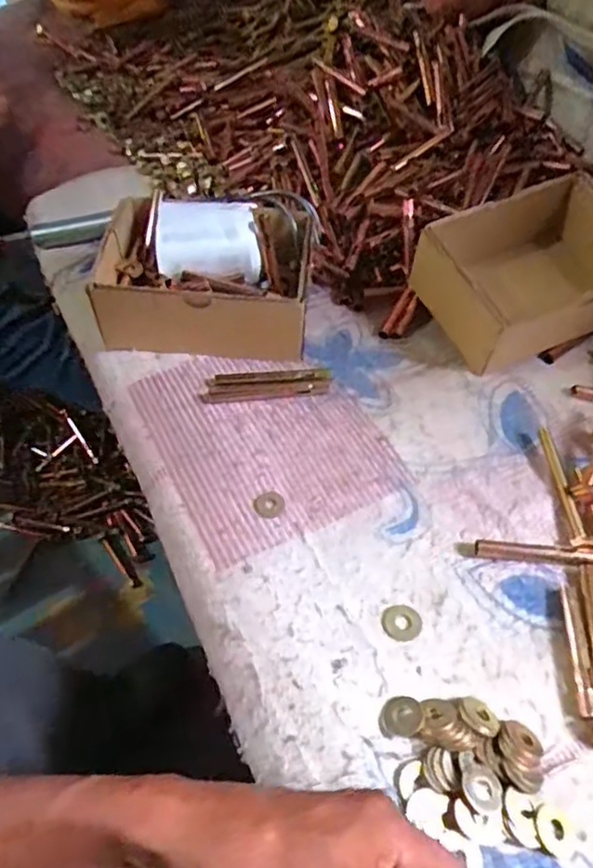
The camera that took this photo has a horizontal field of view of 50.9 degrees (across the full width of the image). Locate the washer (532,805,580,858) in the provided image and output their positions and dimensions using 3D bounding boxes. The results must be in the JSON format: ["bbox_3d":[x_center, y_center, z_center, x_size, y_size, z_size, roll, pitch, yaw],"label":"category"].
[{"bbox_3d":[0.139,0.213,0.335,0.026,0.004,0.023,13,56,-13],"label":"washer"}]

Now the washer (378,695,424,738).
[{"bbox_3d":[0.063,0.167,0.371,0.023,0.004,0.025,2,48,-2],"label":"washer"}]

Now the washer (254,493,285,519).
[{"bbox_3d":[-0.020,0.052,0.464,0.023,0.004,0.021,2,48,-2],"label":"washer"}]

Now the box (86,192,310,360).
[{"bbox_3d":[-0.080,-0.151,0.583,0.180,0.100,0.154,4,48,-1],"label":"box"}]

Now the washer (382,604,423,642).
[{"bbox_3d":[0.071,0.125,0.414,0.025,0.004,0.025,2,48,-2],"label":"washer"}]

